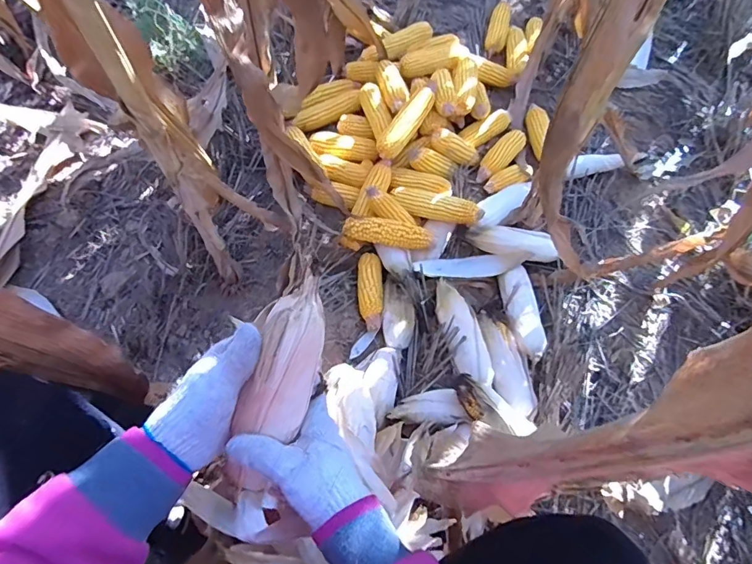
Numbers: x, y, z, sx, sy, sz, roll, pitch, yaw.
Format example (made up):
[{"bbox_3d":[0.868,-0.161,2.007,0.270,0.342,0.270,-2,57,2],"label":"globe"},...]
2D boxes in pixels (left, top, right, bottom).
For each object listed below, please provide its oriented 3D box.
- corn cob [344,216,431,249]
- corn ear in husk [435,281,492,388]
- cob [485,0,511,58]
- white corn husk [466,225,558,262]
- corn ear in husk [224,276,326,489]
[{"bbox_3d":[0.026,-0.100,0.924,0.179,0.042,0.052,10,64,4],"label":"corn cob"},{"bbox_3d":[0.163,0.087,0.844,0.070,0.054,0.222,-14,64,-7],"label":"corn ear in husk"},{"bbox_3d":[0.347,-0.713,1.272,0.059,0.062,0.195,13,64,6],"label":"cob"},{"bbox_3d":[0.285,-0.083,0.941,0.187,0.046,0.070,8,63,4],"label":"white corn husk"},{"bbox_3d":[-0.084,0.093,0.382,0.050,0.039,0.195,21,104,10],"label":"corn ear in husk"}]

